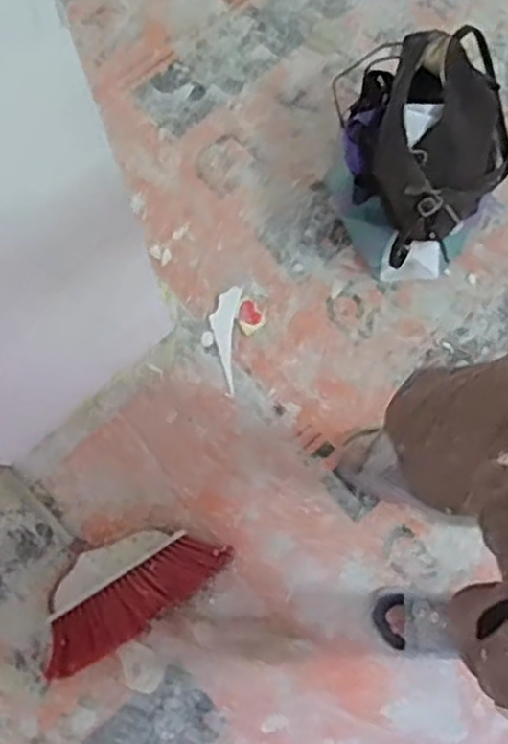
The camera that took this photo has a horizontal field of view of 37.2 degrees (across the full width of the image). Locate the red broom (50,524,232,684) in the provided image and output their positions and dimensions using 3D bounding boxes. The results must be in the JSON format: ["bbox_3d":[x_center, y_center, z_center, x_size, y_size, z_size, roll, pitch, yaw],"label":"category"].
[{"bbox_3d":[-0.228,0.355,1.299,0.349,0.036,0.186,-35,79,-9],"label":"red broom"}]

